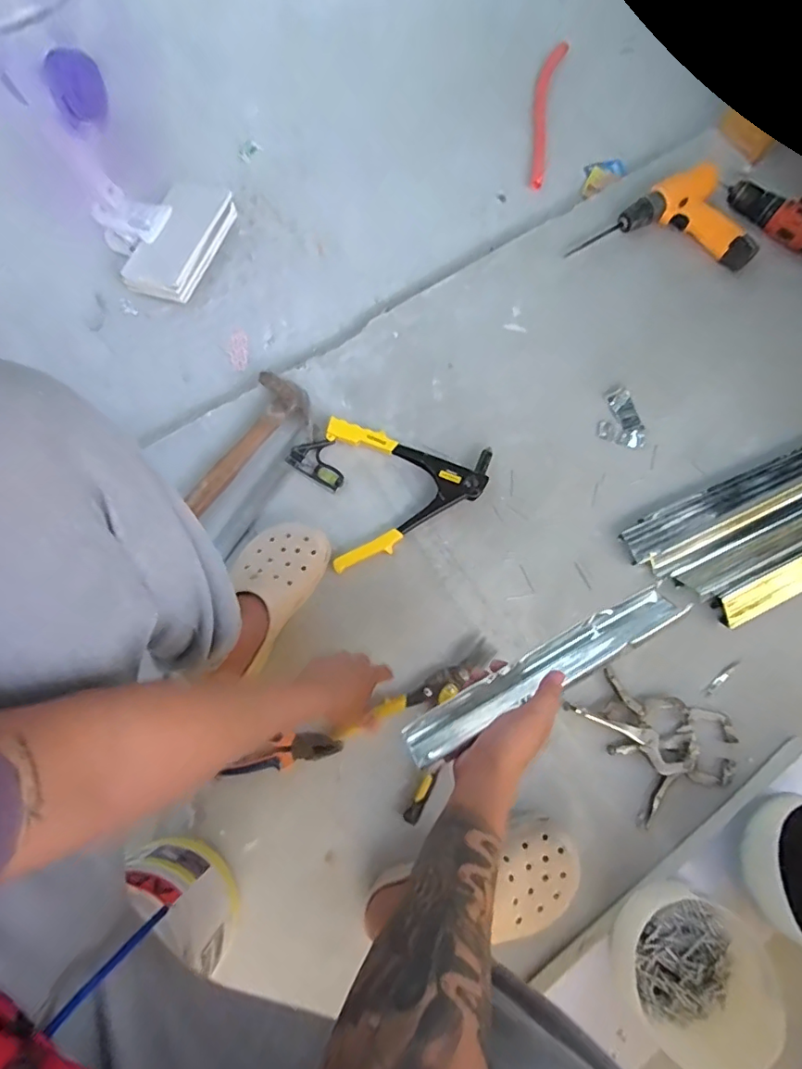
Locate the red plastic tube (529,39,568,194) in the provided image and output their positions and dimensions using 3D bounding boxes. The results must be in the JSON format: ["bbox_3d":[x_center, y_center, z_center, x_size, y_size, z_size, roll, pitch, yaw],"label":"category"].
[{"bbox_3d":[0.282,-0.840,1.047,0.049,0.026,0.375,12,75,3],"label":"red plastic tube"}]

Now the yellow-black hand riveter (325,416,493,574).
[{"bbox_3d":[0.014,-0.062,0.776,0.235,0.031,0.216,-2,75,-1],"label":"yellow-black hand riveter"}]

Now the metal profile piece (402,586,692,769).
[{"bbox_3d":[0.147,0.137,0.521,0.306,0.025,0.053,-26,35,-11],"label":"metal profile piece"}]

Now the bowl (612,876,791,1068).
[{"bbox_3d":[0.319,0.478,0.576,0.149,0.085,0.151,0,75,0],"label":"bowl"}]

